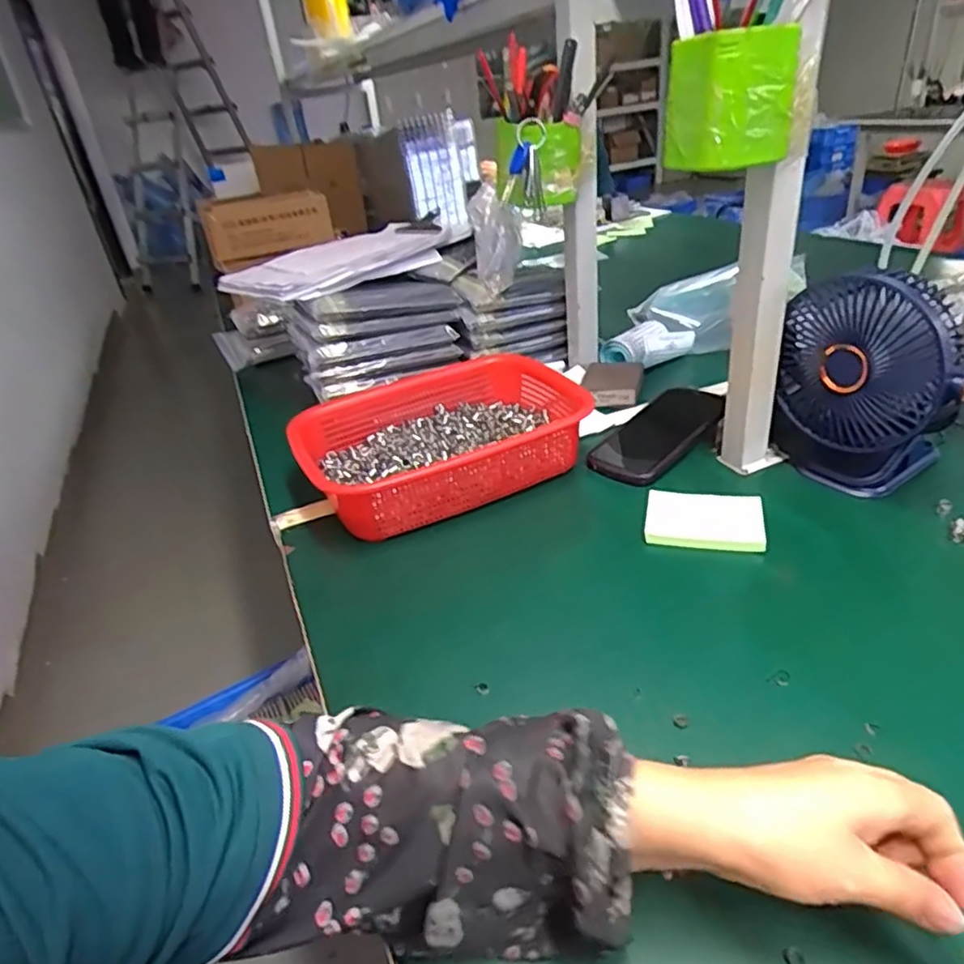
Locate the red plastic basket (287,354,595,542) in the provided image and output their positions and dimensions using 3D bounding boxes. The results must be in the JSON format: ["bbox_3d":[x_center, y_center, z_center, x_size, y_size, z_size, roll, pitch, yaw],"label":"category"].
[{"bbox_3d":[-0.037,-0.043,0.661,0.279,0.073,0.208,-16,32,-13],"label":"red plastic basket"}]

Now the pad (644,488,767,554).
[{"bbox_3d":[0.191,0.034,0.549,0.095,0.016,0.065,3,33,17],"label":"pad"}]

